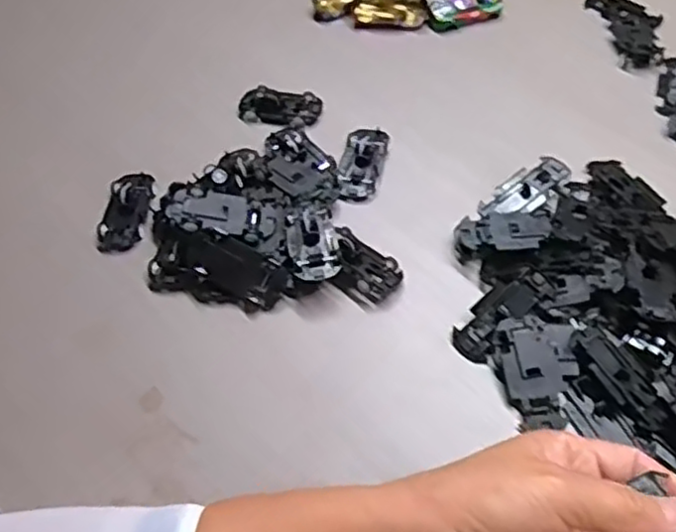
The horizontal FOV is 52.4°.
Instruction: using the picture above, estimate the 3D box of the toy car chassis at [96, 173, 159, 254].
[{"bbox_3d":[-0.147,-0.039,0.483,0.032,0.012,0.068,5,55,10],"label":"toy car chassis"}]

